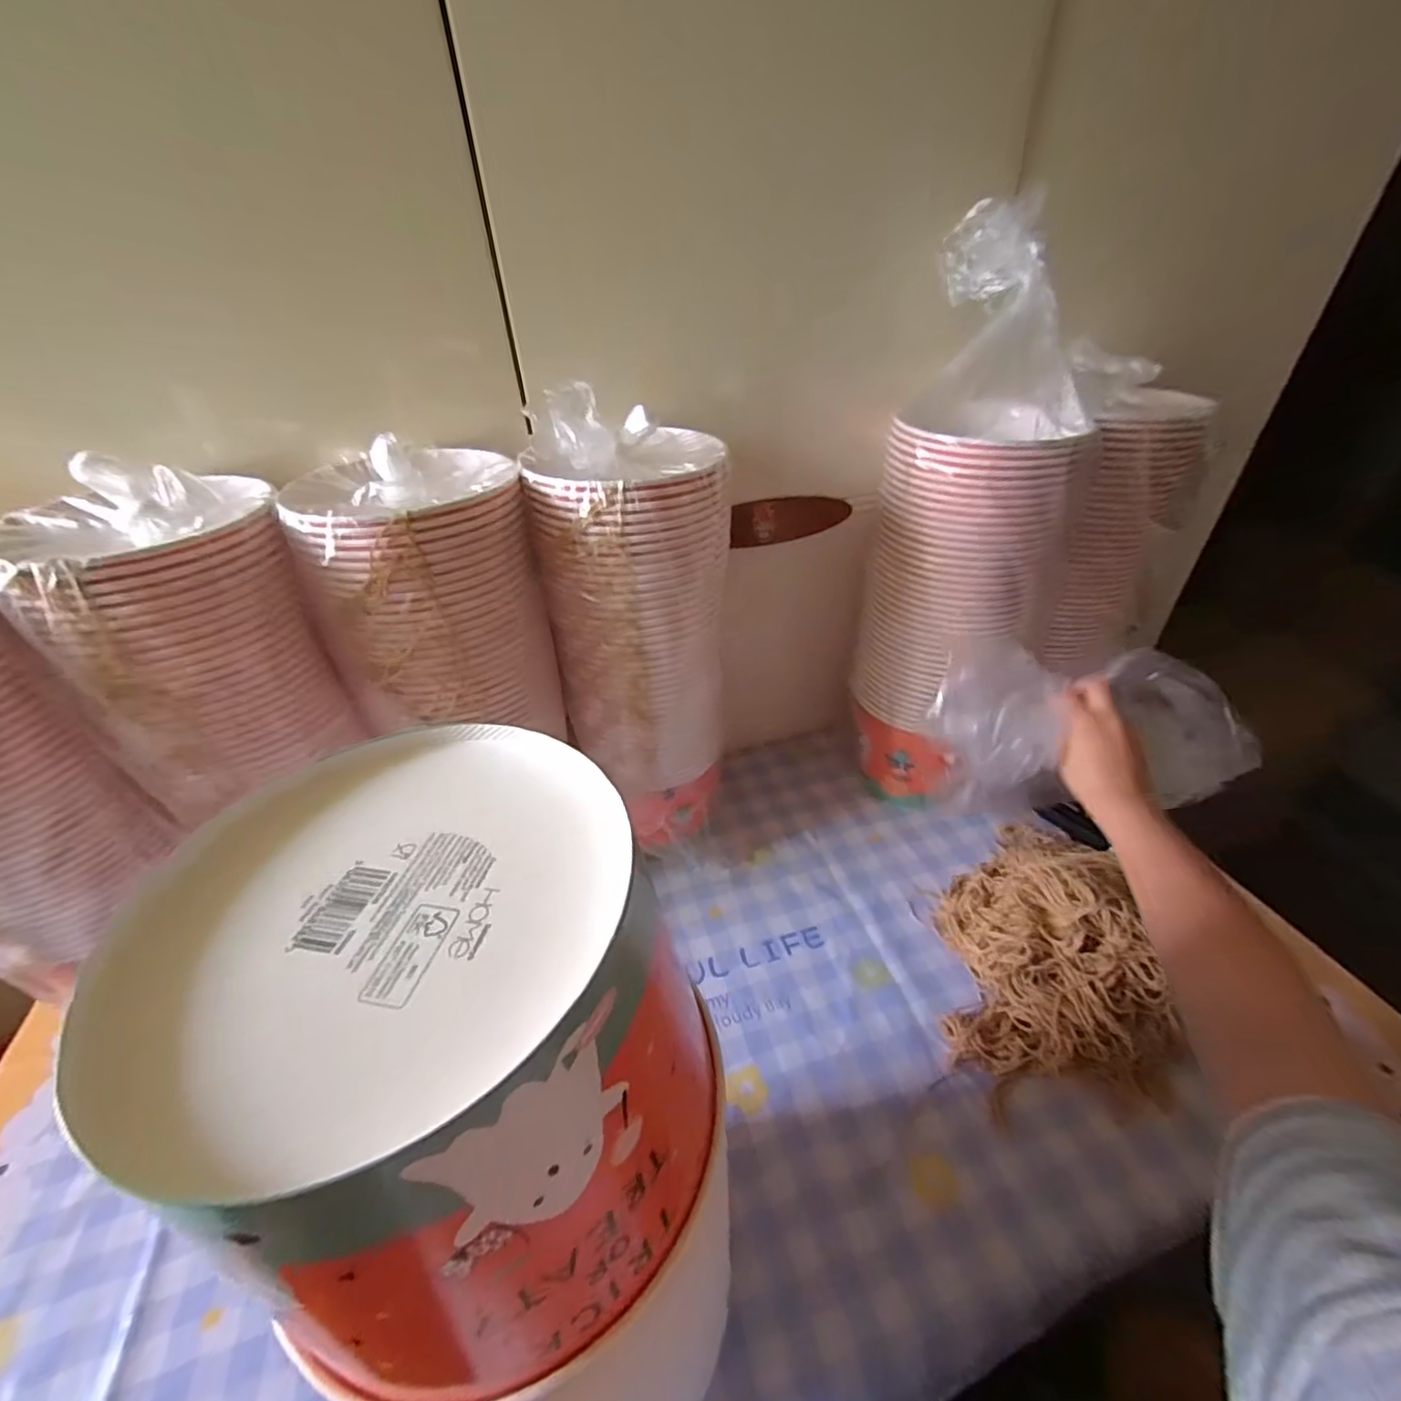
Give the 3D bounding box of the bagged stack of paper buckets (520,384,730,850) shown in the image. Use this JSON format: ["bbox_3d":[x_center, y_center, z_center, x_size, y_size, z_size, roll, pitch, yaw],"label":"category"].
[{"bbox_3d":[-0.049,-0.055,0.573,0.153,0.399,0.168,-4,38,0],"label":"bagged stack of paper buckets"}]

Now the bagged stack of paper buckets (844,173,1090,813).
[{"bbox_3d":[0.265,-0.131,0.599,0.180,0.529,0.144,12,41,19],"label":"bagged stack of paper buckets"}]

